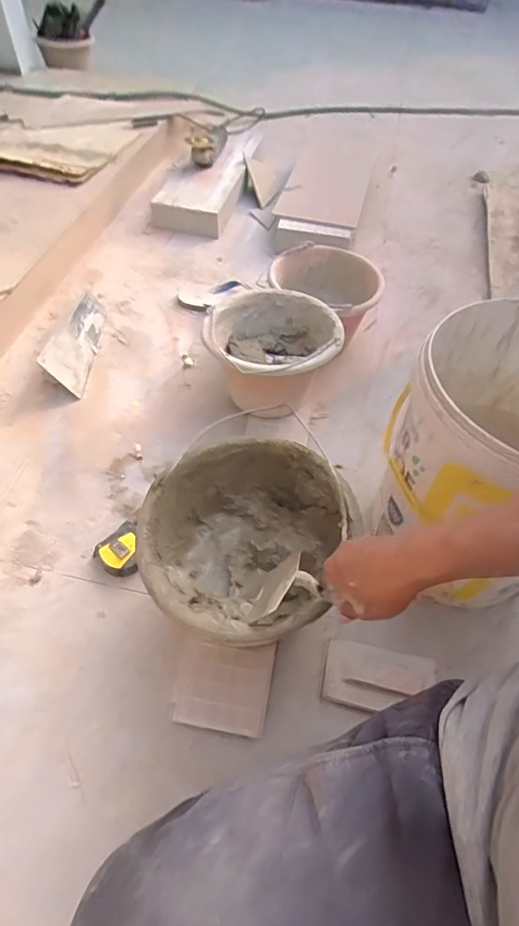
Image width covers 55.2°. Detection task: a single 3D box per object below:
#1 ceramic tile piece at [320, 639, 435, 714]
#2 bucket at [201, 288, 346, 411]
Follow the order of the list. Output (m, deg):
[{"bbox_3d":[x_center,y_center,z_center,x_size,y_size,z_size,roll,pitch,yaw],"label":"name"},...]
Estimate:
[{"bbox_3d":[0.162,0.293,0.676,0.142,0.015,0.081,12,53,7],"label":"ceramic tile piece"},{"bbox_3d":[0.023,-0.201,0.955,0.257,0.172,0.226,-7,53,-8],"label":"bucket"}]

